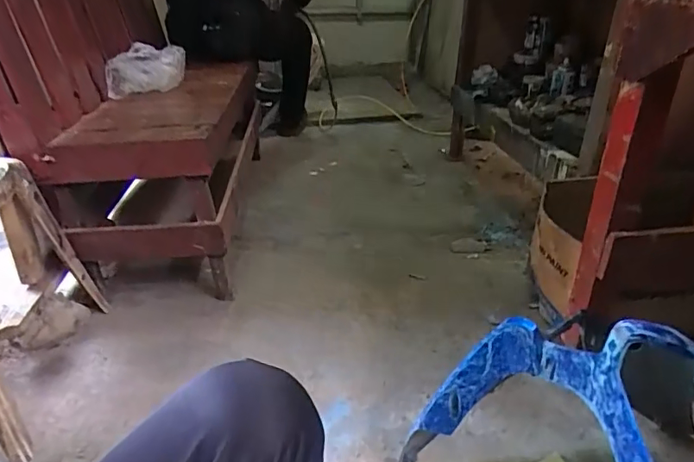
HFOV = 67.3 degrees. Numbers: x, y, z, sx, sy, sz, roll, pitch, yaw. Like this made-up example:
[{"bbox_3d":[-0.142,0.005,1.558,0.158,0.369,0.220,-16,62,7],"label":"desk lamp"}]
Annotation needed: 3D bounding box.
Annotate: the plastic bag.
[{"bbox_3d":[-0.522,-0.419,1.353,0.192,0.107,0.097,-5,29,-8],"label":"plastic bag"}]

